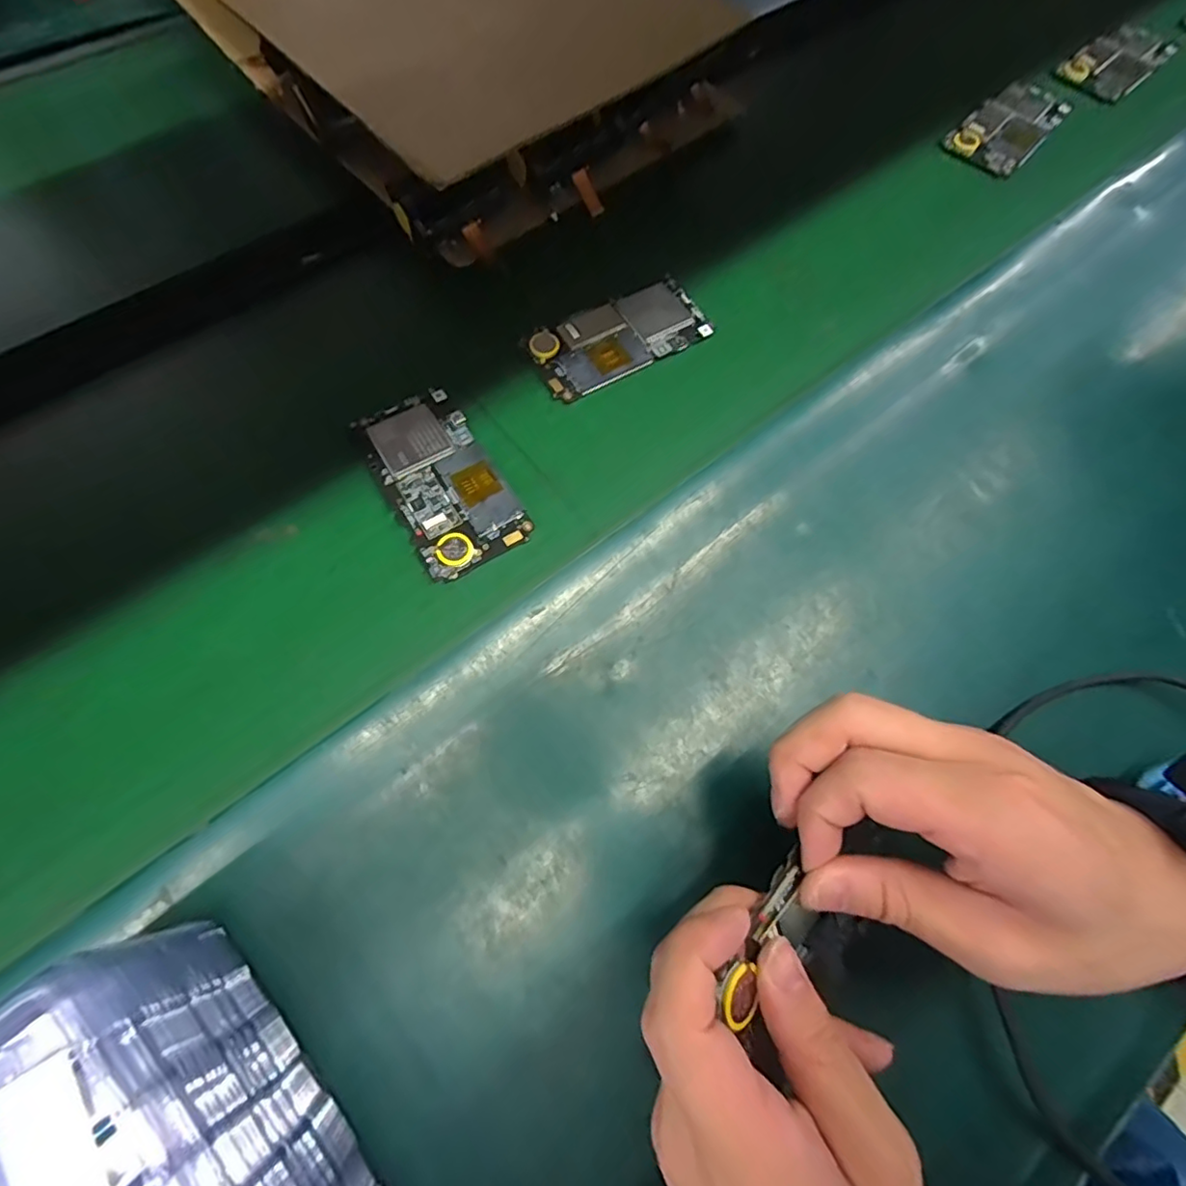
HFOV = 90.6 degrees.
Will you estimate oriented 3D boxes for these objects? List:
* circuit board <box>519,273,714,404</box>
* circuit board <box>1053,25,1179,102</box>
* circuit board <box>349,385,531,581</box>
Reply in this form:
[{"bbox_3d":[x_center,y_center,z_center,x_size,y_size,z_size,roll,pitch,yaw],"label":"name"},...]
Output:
[{"bbox_3d":[0.018,-0.177,0.404,0.122,0.006,0.060,-31,72,-5],"label":"circuit board"},{"bbox_3d":[0.496,-0.504,0.555,0.136,0.007,0.065,-42,73,-8],"label":"circuit board"},{"bbox_3d":[-0.092,-0.070,0.357,0.065,0.007,0.123,-32,72,-5],"label":"circuit board"}]

